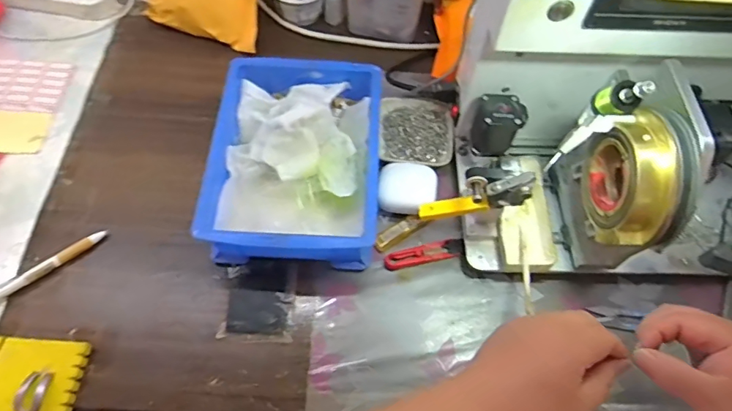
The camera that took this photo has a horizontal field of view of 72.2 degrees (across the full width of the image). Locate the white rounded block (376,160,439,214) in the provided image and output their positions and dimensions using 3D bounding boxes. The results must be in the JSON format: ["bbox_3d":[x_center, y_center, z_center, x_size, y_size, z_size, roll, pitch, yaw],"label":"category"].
[{"bbox_3d":[0.048,-0.019,0.581,0.067,0.023,0.062,6,61,1],"label":"white rounded block"}]

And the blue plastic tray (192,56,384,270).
[{"bbox_3d":[-0.076,-0.053,0.569,0.180,0.070,0.246,3,61,-1],"label":"blue plastic tray"}]

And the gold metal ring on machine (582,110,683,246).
[{"bbox_3d":[0.223,-0.021,0.428,0.030,0.097,0.097,-4,61,-5],"label":"gold metal ring on machine"}]

